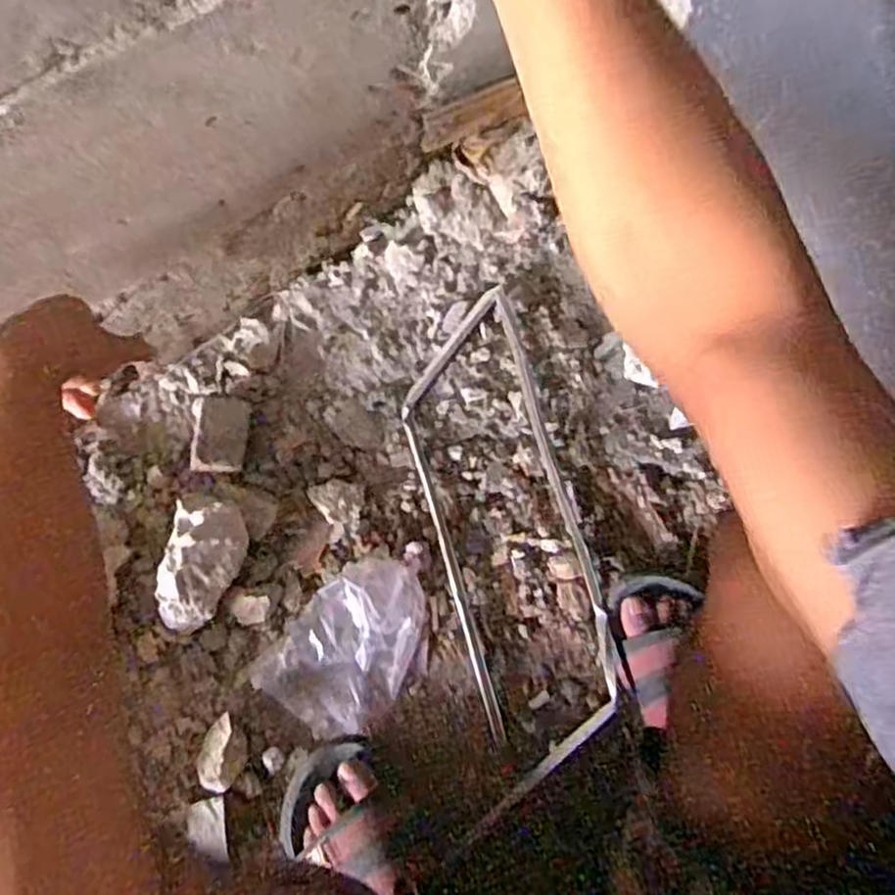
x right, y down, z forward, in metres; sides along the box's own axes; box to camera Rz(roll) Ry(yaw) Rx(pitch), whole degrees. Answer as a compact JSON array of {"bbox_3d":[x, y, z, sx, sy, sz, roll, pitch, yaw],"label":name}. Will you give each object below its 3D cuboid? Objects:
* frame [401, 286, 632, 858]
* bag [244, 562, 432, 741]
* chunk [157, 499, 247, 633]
[{"bbox_3d":[0.054,0.089,0.684,0.156,0.031,0.467,-8,76,-3],"label":"frame"},{"bbox_3d":[-0.083,0.178,0.684,0.156,0.025,0.109,-41,80,-10],"label":"bag"},{"bbox_3d":[-0.210,0.103,0.663,0.059,0.062,0.111,13,76,3],"label":"chunk"}]

